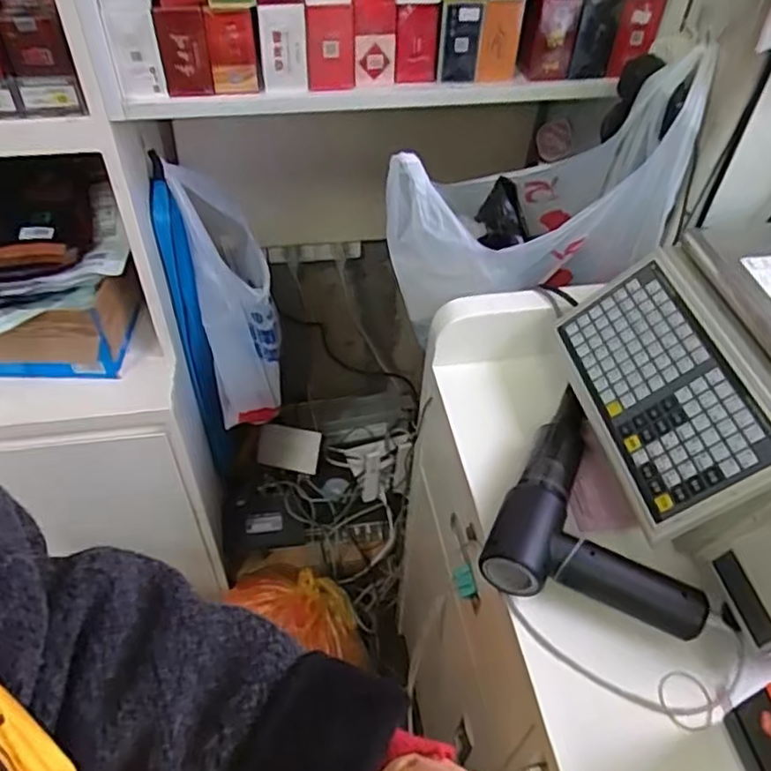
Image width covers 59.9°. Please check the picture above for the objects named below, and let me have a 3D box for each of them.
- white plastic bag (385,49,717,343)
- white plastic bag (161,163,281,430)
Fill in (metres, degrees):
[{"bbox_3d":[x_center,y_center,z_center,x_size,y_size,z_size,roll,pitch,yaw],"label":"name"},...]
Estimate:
[{"bbox_3d":[0.172,-0.215,0.774,0.381,0.249,0.154,-20,47,14],"label":"white plastic bag"},{"bbox_3d":[-0.235,-0.119,1.060,0.118,0.397,0.150,-11,50,-12],"label":"white plastic bag"}]

